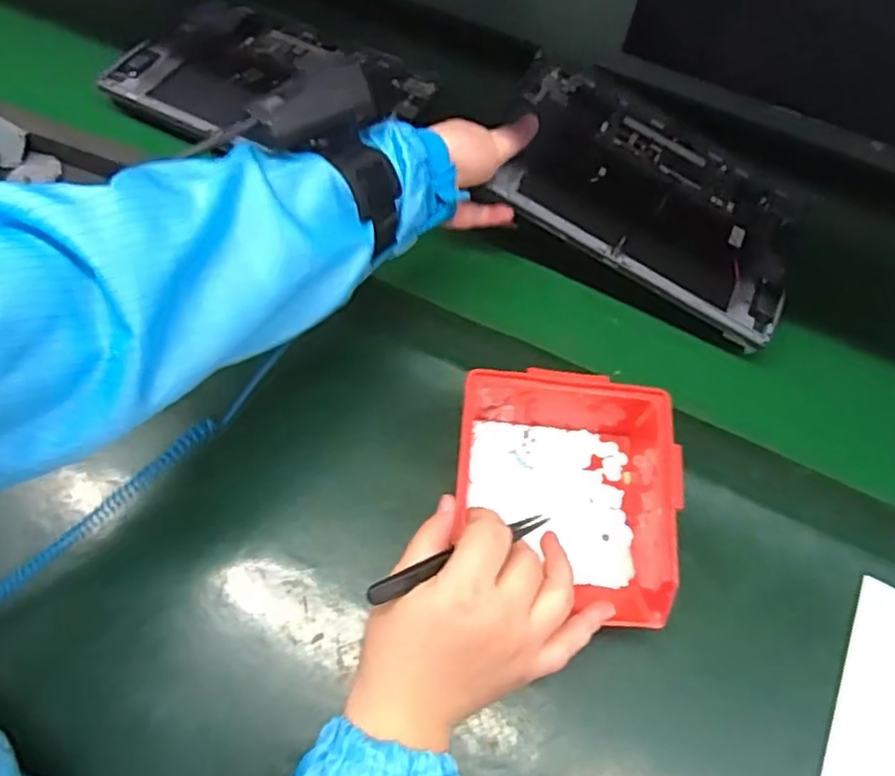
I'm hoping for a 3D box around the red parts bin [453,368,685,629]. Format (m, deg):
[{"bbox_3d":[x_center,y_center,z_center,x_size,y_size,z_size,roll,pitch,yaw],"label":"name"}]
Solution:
[{"bbox_3d":[0.070,0.060,0.398,0.123,0.065,0.139,6,62,0],"label":"red parts bin"}]

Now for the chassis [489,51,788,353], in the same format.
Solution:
[{"bbox_3d":[0.154,-0.147,0.514,0.240,0.013,0.153,30,66,-1],"label":"chassis"}]

